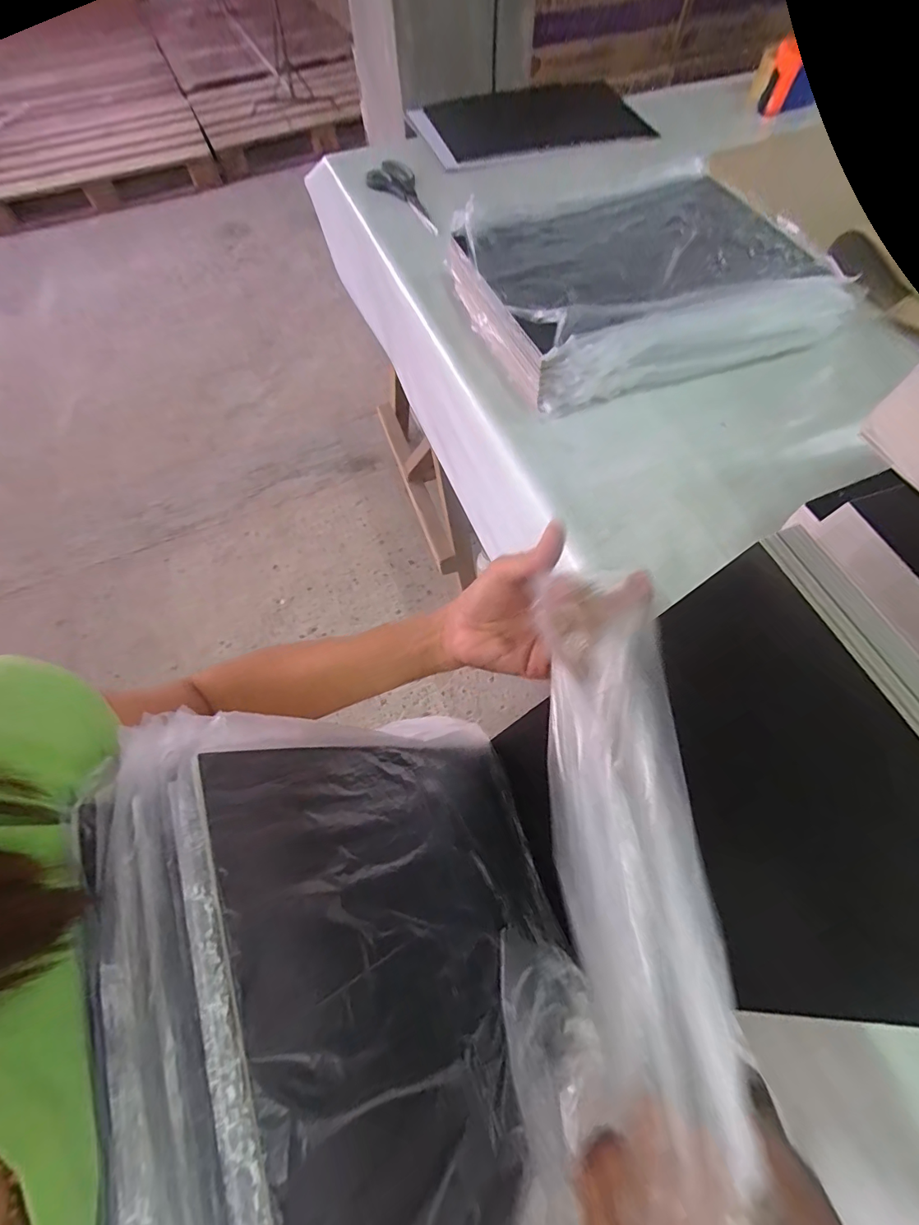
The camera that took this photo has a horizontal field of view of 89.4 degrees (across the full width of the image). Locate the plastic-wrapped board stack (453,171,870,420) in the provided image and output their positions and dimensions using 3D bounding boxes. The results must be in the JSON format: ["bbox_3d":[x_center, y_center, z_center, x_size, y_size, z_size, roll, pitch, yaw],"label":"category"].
[{"bbox_3d":[0.213,-0.391,0.559,0.391,0.091,0.251,-17,65,-7],"label":"plastic-wrapped board stack"}]

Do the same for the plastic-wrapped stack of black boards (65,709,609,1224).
[{"bbox_3d":[-0.017,0.224,0.309,0.057,0.374,0.287,-33,63,16],"label":"plastic-wrapped stack of black boards"}]

